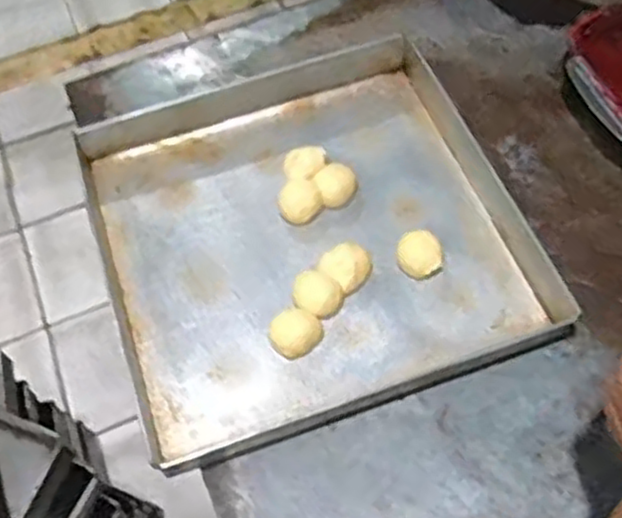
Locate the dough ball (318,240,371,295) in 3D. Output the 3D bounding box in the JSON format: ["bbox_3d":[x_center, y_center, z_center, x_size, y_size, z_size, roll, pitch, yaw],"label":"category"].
[{"bbox_3d":[0.042,0.011,0.828,0.050,0.032,0.052,-2,59,3],"label":"dough ball"}]

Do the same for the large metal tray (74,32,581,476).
[{"bbox_3d":[-0.009,-0.051,0.863,0.475,0.053,0.491,-18,60,-10],"label":"large metal tray"}]

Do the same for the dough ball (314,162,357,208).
[{"bbox_3d":[0.030,-0.088,0.888,0.049,0.030,0.054,-3,59,2],"label":"dough ball"}]

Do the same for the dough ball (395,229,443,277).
[{"bbox_3d":[0.126,-0.009,0.829,0.057,0.034,0.054,10,60,10],"label":"dough ball"}]

